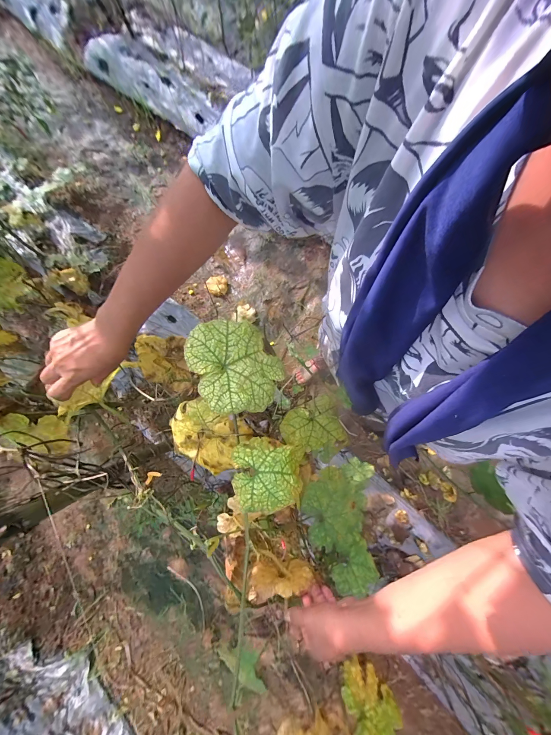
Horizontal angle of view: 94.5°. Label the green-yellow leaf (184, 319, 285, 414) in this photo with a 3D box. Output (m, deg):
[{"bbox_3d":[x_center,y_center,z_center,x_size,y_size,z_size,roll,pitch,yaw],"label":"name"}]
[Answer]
[{"bbox_3d":[-0.048,-0.007,0.312,0.108,0.021,0.123,-31,84,-35],"label":"green-yellow leaf"}]

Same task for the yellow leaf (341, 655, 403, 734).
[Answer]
[{"bbox_3d":[0.127,0.459,0.342,0.091,0.008,0.077,44,39,12],"label":"yellow leaf"}]

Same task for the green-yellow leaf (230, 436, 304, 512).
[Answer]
[{"bbox_3d":[-0.010,0.126,0.304,0.076,0.028,0.077,-4,80,2],"label":"green-yellow leaf"}]

